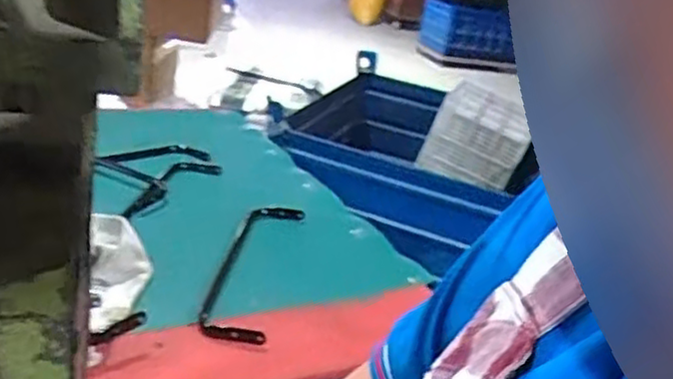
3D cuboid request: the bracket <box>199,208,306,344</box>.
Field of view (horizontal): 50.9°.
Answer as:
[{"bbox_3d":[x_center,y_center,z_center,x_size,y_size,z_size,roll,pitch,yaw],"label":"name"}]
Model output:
[{"bbox_3d":[-0.115,0.100,1.006,0.089,0.021,0.395,8,23,2],"label":"bracket"}]

